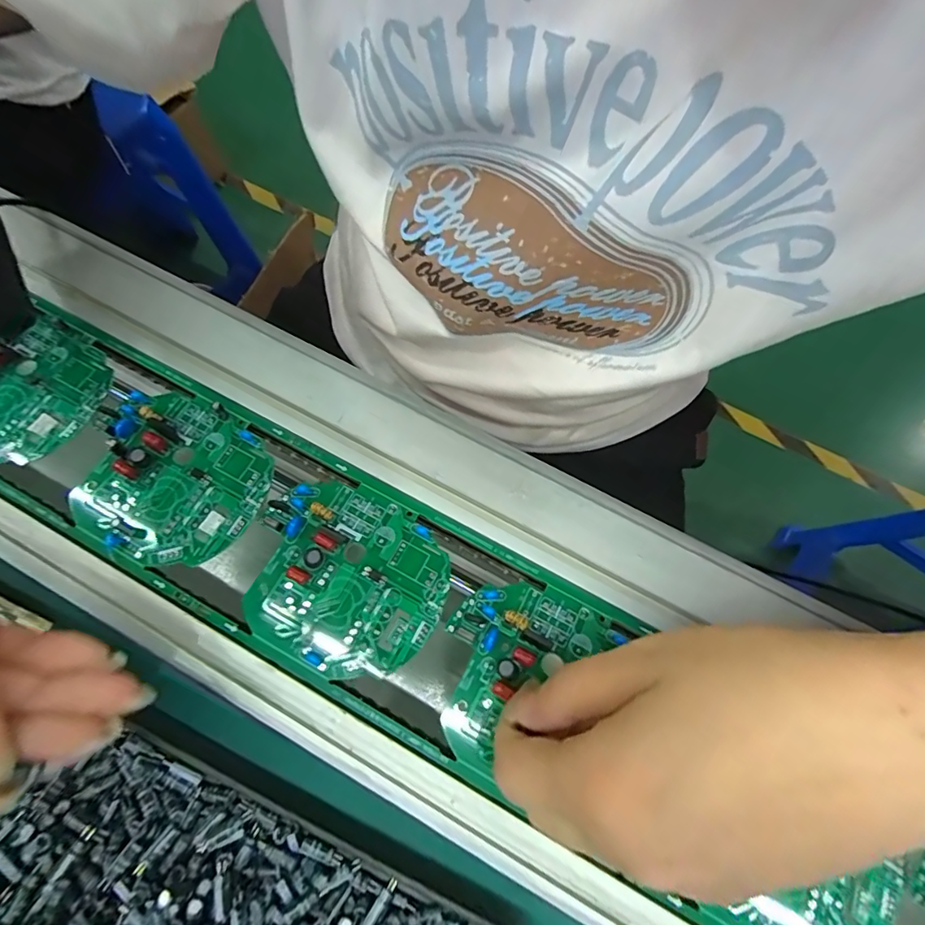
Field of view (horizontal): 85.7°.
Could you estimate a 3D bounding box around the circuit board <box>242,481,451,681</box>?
[{"bbox_3d":[-0.057,0.052,0.235,0.095,0.010,0.083,29,69,10],"label":"circuit board"}]

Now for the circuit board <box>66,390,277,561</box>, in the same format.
[{"bbox_3d":[-0.143,0.007,0.247,0.084,0.013,0.083,18,68,5],"label":"circuit board"}]

